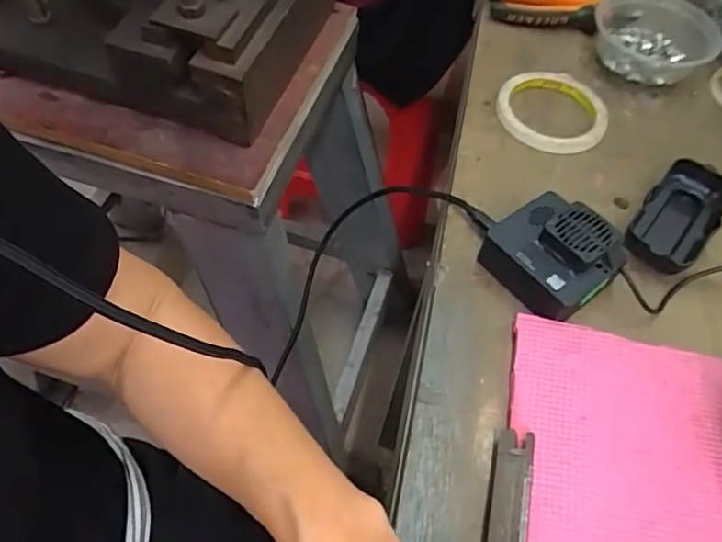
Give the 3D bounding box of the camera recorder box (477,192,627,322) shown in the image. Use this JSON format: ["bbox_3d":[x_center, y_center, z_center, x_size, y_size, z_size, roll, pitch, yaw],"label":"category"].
[{"bbox_3d":[0.135,-0.012,0.405,0.072,0.042,0.080,-30,62,-21],"label":"camera recorder box"}]

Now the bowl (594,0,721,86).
[{"bbox_3d":[0.280,-0.225,0.552,0.094,0.051,0.110,-31,64,-22],"label":"bowl"}]

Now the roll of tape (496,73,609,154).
[{"bbox_3d":[0.175,-0.146,0.516,0.098,0.014,0.092,0,56,-1],"label":"roll of tape"}]

